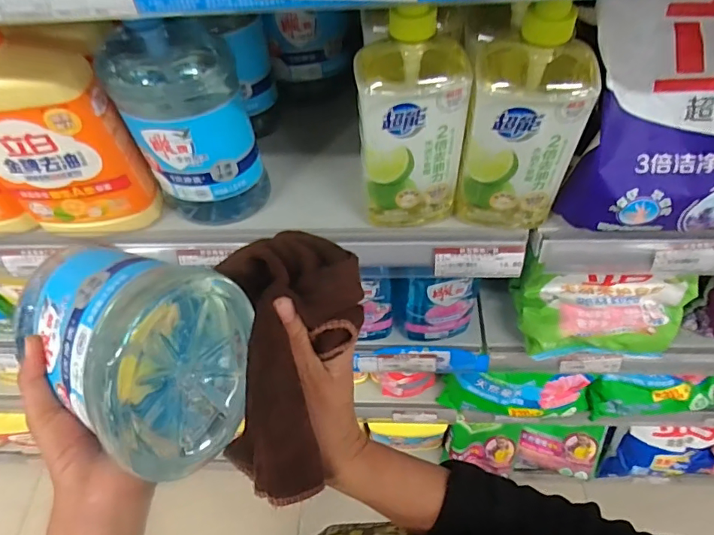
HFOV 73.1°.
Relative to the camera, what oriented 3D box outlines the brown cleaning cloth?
[{"bbox_3d":[-0.043,0.061,0.301,0.081,0.031,0.162,4,88,6],"label":"brown cleaning cloth"}]

